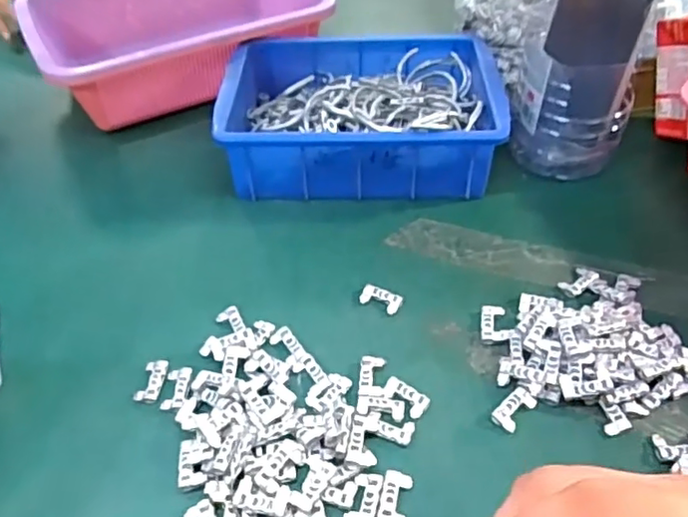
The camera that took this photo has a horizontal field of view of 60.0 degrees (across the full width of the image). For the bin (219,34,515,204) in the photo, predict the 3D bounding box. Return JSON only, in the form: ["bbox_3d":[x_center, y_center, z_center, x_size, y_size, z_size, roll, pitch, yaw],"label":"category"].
[{"bbox_3d":[0.017,-0.133,0.565,0.242,0.081,0.171,0,45,2],"label":"bin"}]

